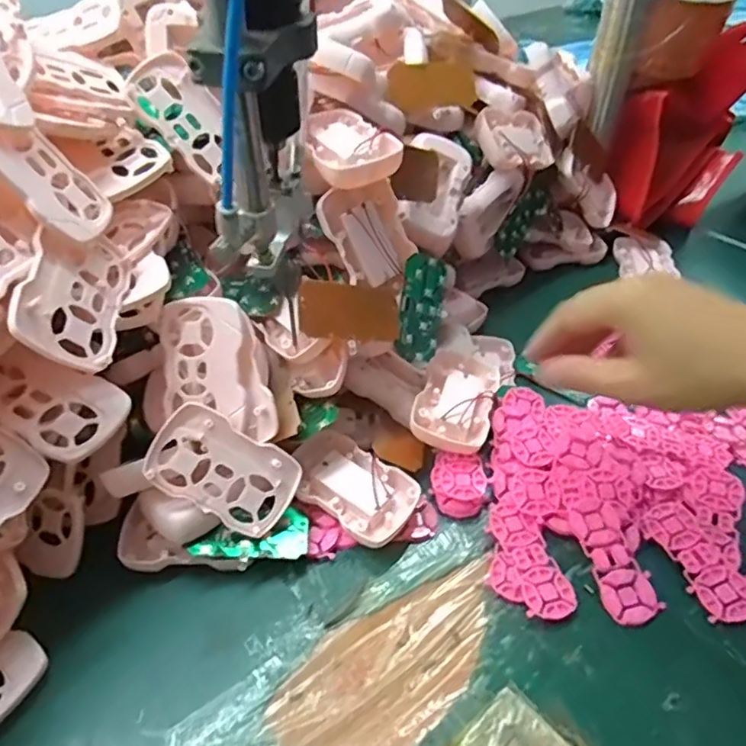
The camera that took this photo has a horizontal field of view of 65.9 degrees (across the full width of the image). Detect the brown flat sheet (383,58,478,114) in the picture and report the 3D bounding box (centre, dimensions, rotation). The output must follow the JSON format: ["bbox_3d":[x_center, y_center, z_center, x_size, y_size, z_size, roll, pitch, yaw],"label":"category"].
[{"bbox_3d":[0.049,-0.241,0.481,0.079,0.039,0.004,-15,38,-12],"label":"brown flat sheet"}]

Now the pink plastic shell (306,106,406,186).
[{"bbox_3d":[-0.016,-0.153,0.381,0.055,0.014,0.086,-11,44,-12],"label":"pink plastic shell"}]

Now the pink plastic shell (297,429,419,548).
[{"bbox_3d":[-0.014,0.073,0.388,0.087,0.011,0.055,34,56,23],"label":"pink plastic shell"}]

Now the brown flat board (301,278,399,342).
[{"bbox_3d":[-0.015,-0.041,0.382,0.072,0.004,0.039,0,81,-32],"label":"brown flat board"}]

